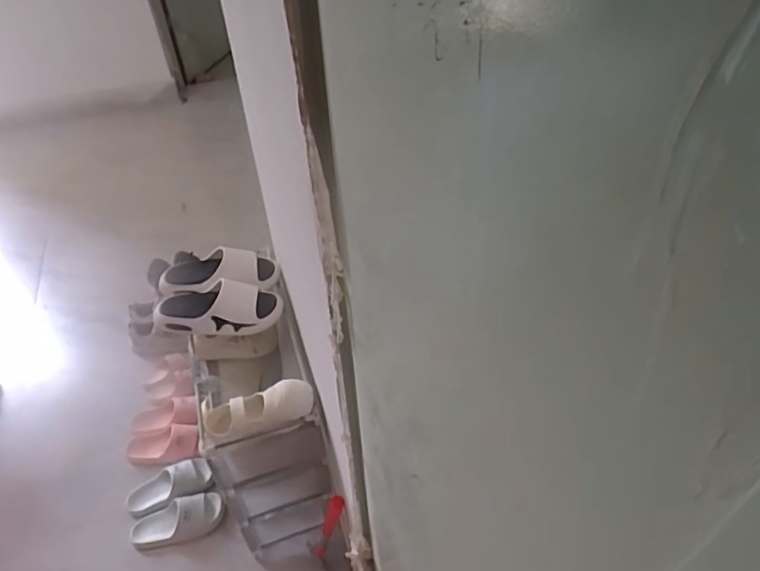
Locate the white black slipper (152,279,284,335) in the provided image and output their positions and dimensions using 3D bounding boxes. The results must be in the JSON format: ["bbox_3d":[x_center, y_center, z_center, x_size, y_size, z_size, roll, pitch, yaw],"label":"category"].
[{"bbox_3d":[-0.396,0.056,1.375,0.301,0.075,0.127,-3,44,2],"label":"white black slipper"}]

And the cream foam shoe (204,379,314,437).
[{"bbox_3d":[-0.260,0.268,1.194,0.238,0.063,0.093,-11,45,-7],"label":"cream foam shoe"}]

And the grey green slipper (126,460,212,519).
[{"bbox_3d":[-0.612,0.580,1.625,0.237,0.060,0.125,-16,45,-12],"label":"grey green slipper"}]

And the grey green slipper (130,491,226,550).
[{"bbox_3d":[-0.564,0.657,1.560,0.248,0.070,0.104,-20,46,-15],"label":"grey green slipper"}]

